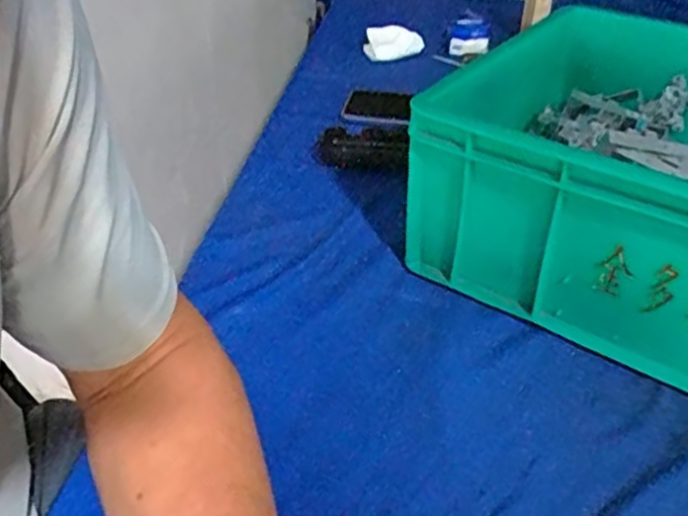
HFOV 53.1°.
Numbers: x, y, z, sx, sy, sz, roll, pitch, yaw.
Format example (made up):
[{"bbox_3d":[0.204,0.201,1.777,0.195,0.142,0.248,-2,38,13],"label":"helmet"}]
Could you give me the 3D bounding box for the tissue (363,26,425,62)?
[{"bbox_3d":[0.059,-0.280,0.902,0.077,0.043,0.052,27,43,32],"label":"tissue"}]

